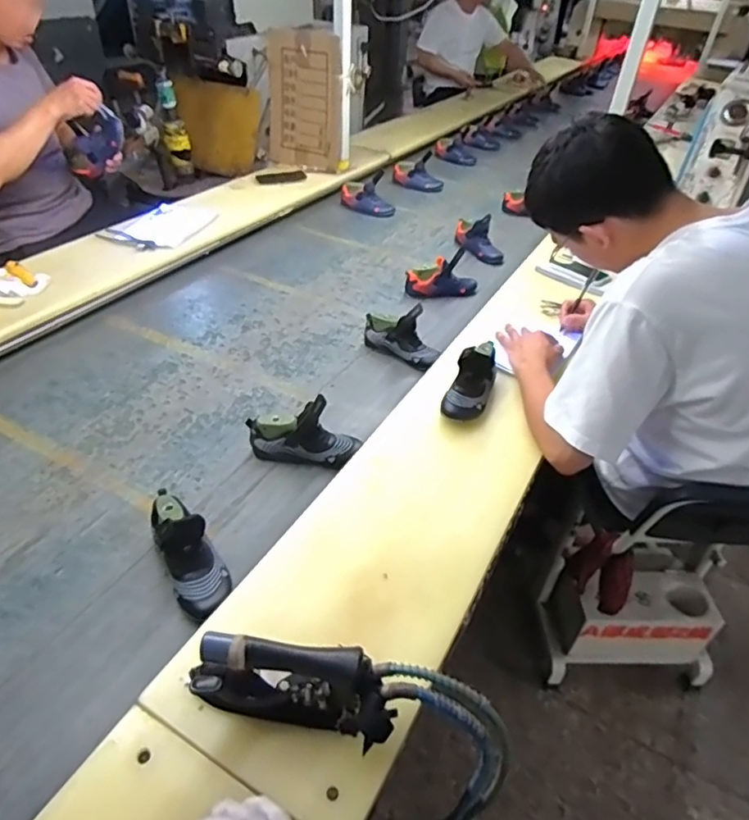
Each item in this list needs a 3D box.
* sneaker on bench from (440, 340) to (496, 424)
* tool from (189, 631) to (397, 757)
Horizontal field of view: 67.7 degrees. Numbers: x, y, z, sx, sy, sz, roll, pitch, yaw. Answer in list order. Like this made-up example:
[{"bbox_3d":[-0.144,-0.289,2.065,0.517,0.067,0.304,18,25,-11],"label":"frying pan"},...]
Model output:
[{"bbox_3d":[0.182,-0.064,1.012,0.069,0.094,0.165,20,43,18],"label":"sneaker on bench"},{"bbox_3d":[-0.086,0.276,0.555,0.212,0.089,0.066,7,41,4],"label":"tool"}]

